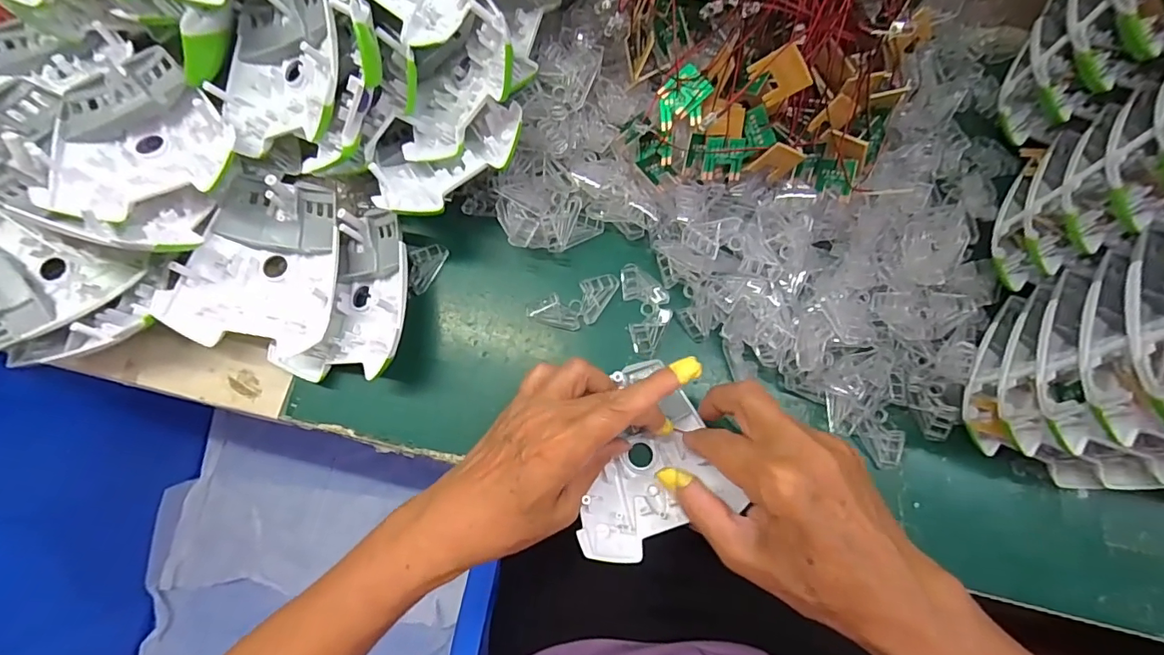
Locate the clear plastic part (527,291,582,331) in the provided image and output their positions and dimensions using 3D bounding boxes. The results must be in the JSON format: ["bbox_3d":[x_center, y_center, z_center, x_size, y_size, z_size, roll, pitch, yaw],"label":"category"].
[{"bbox_3d":[-0.018,-0.012,0.342,0.038,0.007,0.022,22,79,3],"label":"clear plastic part"}]

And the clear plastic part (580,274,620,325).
[{"bbox_3d":[0.008,-0.023,0.346,0.023,0.007,0.039,34,80,6],"label":"clear plastic part"}]

